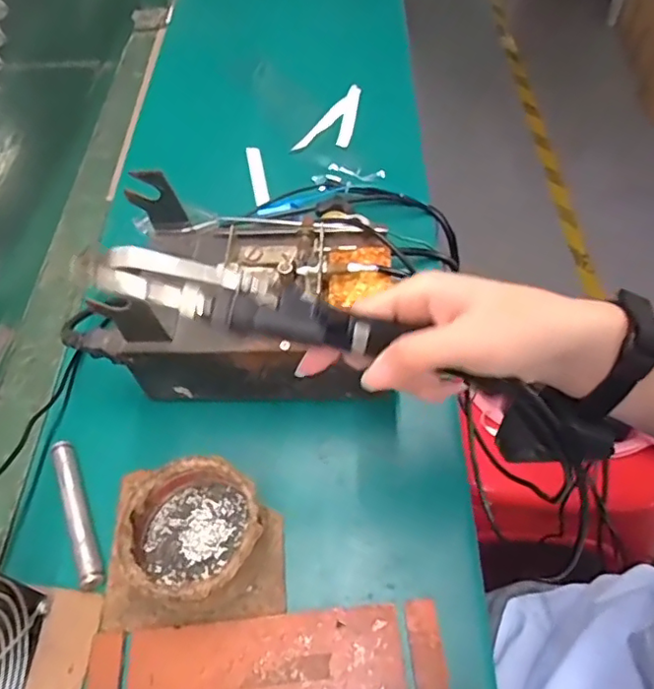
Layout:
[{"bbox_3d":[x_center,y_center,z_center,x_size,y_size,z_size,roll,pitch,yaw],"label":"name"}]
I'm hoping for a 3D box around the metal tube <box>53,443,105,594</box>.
[{"bbox_3d":[-0.165,0.109,0.378,0.013,0.011,0.104,-23,57,-12],"label":"metal tube"}]

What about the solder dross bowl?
[{"bbox_3d":[-0.080,0.113,0.350,0.080,0.037,0.079,-2,56,2],"label":"solder dross bowl"}]

